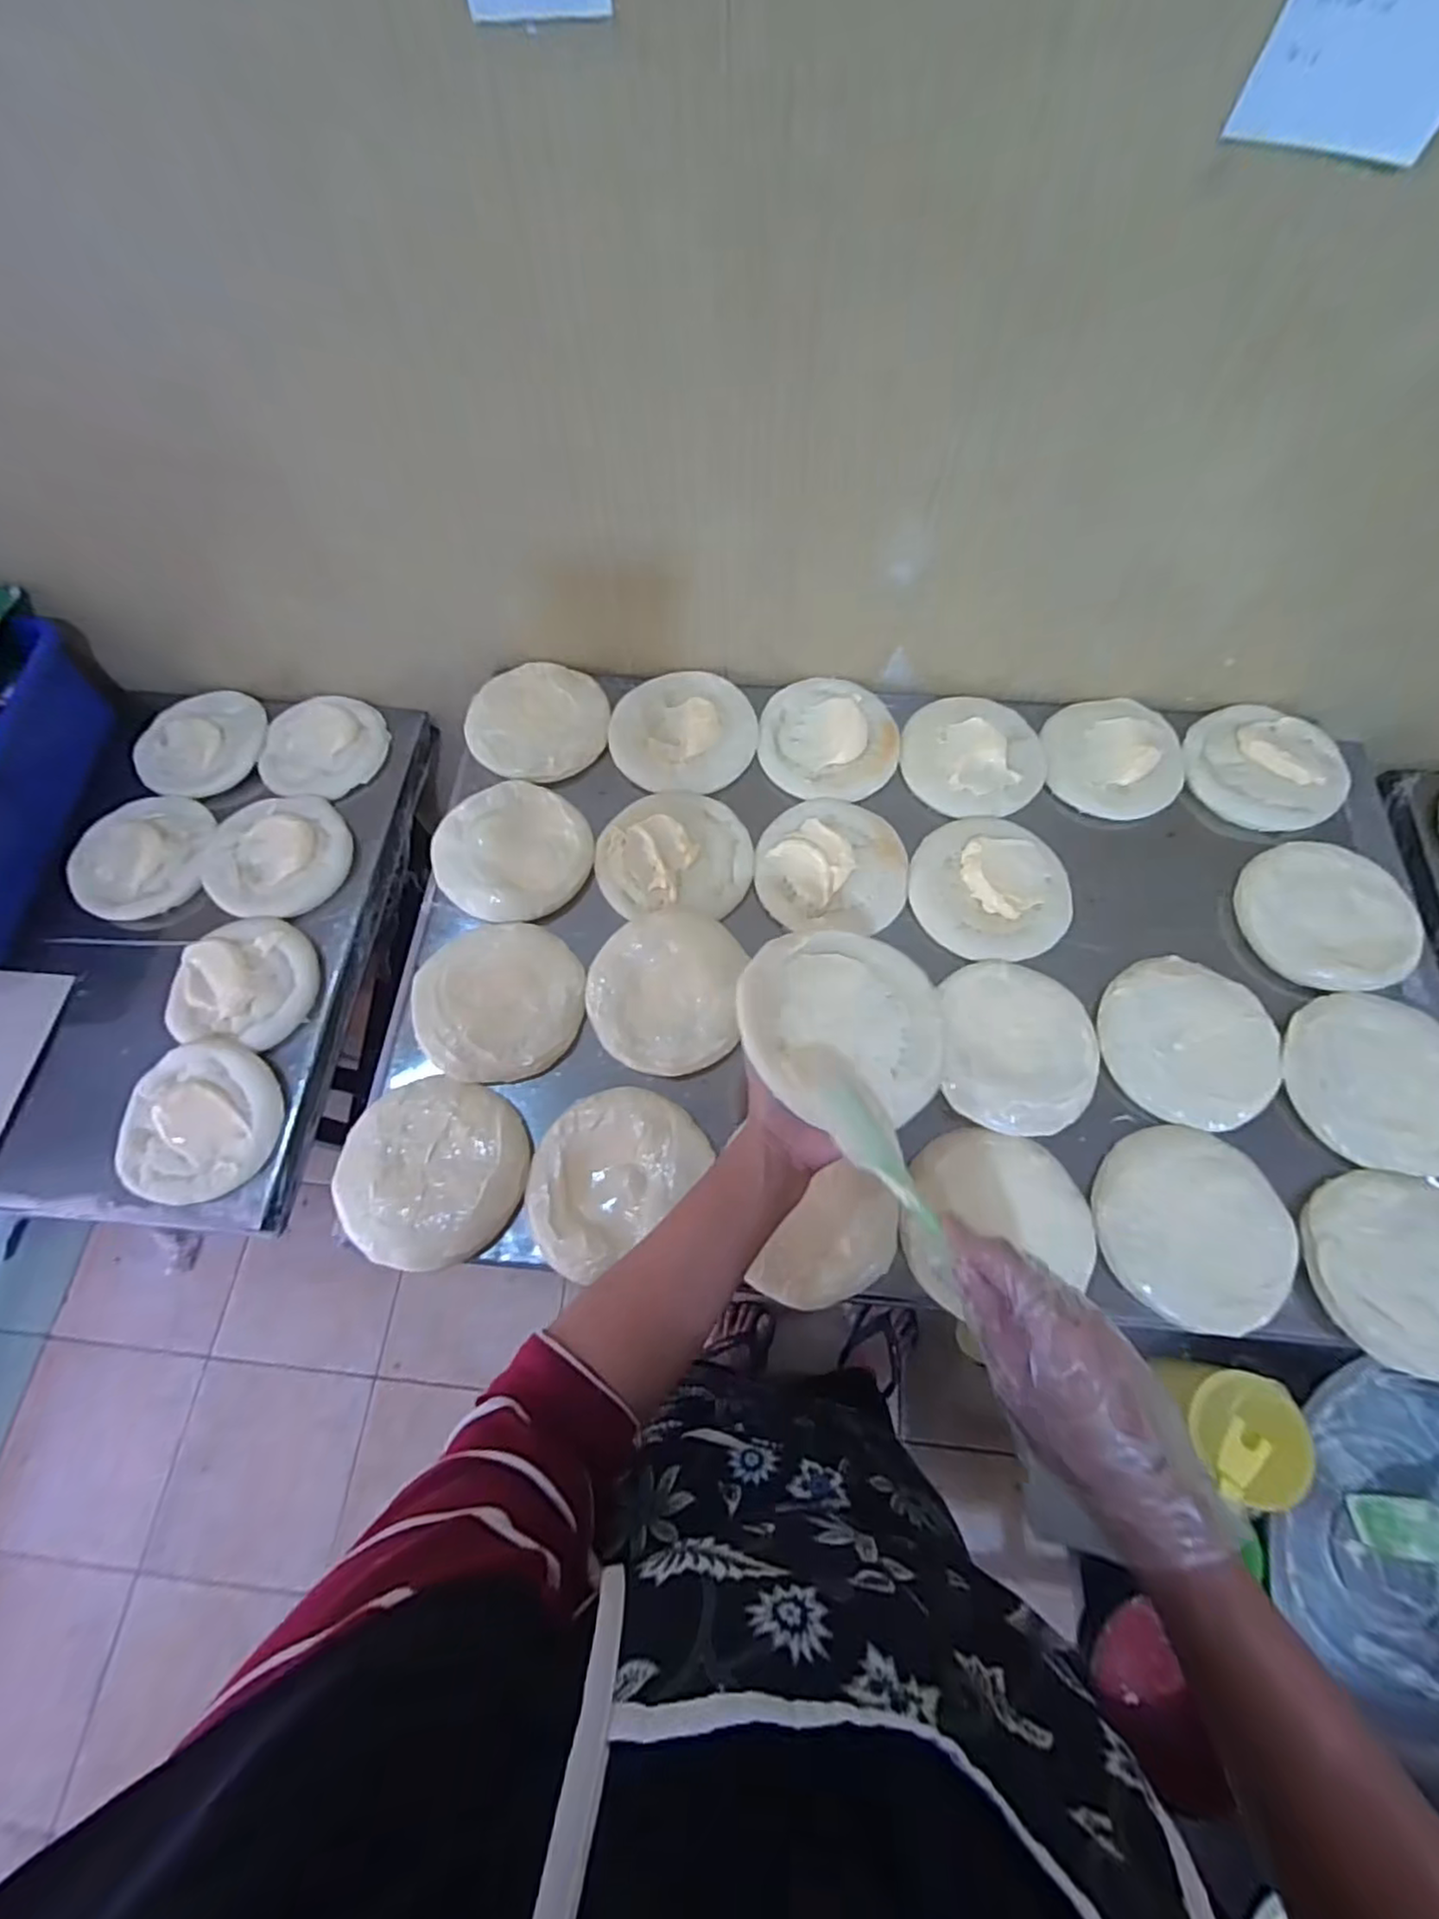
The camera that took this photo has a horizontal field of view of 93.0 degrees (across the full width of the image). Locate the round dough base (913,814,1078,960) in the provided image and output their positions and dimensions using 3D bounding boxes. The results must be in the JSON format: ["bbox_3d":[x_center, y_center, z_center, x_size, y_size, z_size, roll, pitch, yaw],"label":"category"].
[{"bbox_3d":[0.258,-0.071,0.646,0.142,0.021,0.144,0,68,0],"label":"round dough base"}]

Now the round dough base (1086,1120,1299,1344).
[{"bbox_3d":[0.374,0.209,0.537,0.145,0.023,0.141,0,68,0],"label":"round dough base"}]

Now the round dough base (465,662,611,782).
[{"bbox_3d":[-0.191,-0.253,0.719,0.143,0.015,0.147,0,68,0],"label":"round dough base"}]

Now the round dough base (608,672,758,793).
[{"bbox_3d":[-0.040,-0.240,0.717,0.151,0.026,0.141,0,68,0],"label":"round dough base"}]

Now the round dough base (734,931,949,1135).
[{"bbox_3d":[0.086,0.042,0.473,0.146,0.009,0.138,8,61,-14],"label":"round dough base"}]

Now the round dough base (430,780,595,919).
[{"bbox_3d":[-0.200,-0.106,0.661,0.143,0.017,0.142,0,68,0],"label":"round dough base"}]

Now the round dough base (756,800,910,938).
[{"bbox_3d":[0.109,-0.098,0.657,0.141,0.012,0.147,0,68,0],"label":"round dough base"}]

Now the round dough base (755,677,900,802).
[{"bbox_3d":[0.115,-0.233,0.716,0.141,0.023,0.136,0,68,0],"label":"round dough base"}]

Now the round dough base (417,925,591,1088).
[{"bbox_3d":[-0.193,0.035,0.599,0.143,0.016,0.135,-11,68,-4],"label":"round dough base"}]

